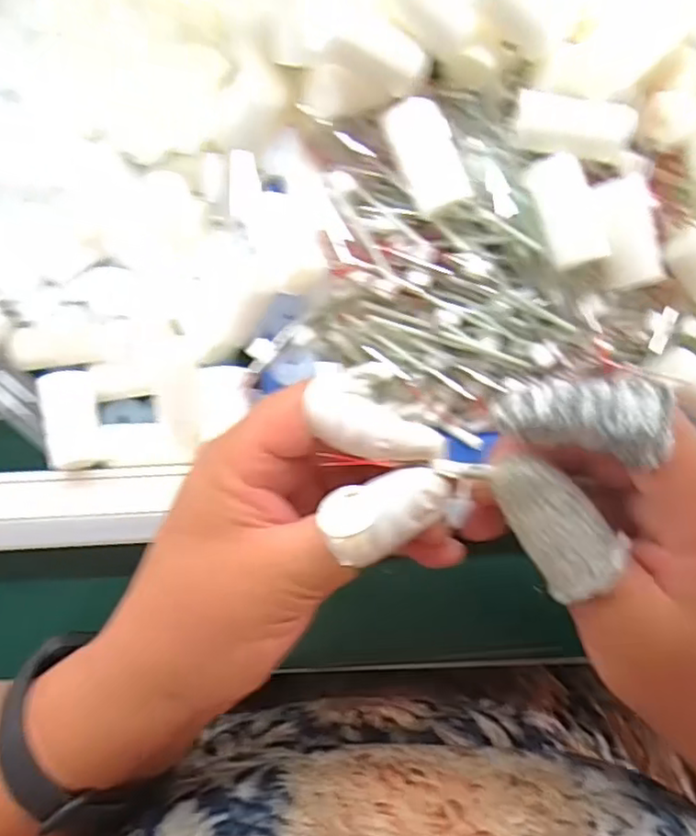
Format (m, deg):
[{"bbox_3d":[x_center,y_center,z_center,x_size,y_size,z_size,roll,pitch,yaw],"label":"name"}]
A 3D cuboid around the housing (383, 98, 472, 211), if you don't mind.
[{"bbox_3d":[0.031,-0.104,0.251,0.022,0.007,0.042,-22,85,-5],"label":"housing"}]

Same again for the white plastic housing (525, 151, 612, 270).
[{"bbox_3d":[0.085,-0.080,0.247,0.022,0.010,0.041,-22,85,-5],"label":"white plastic housing"}]

